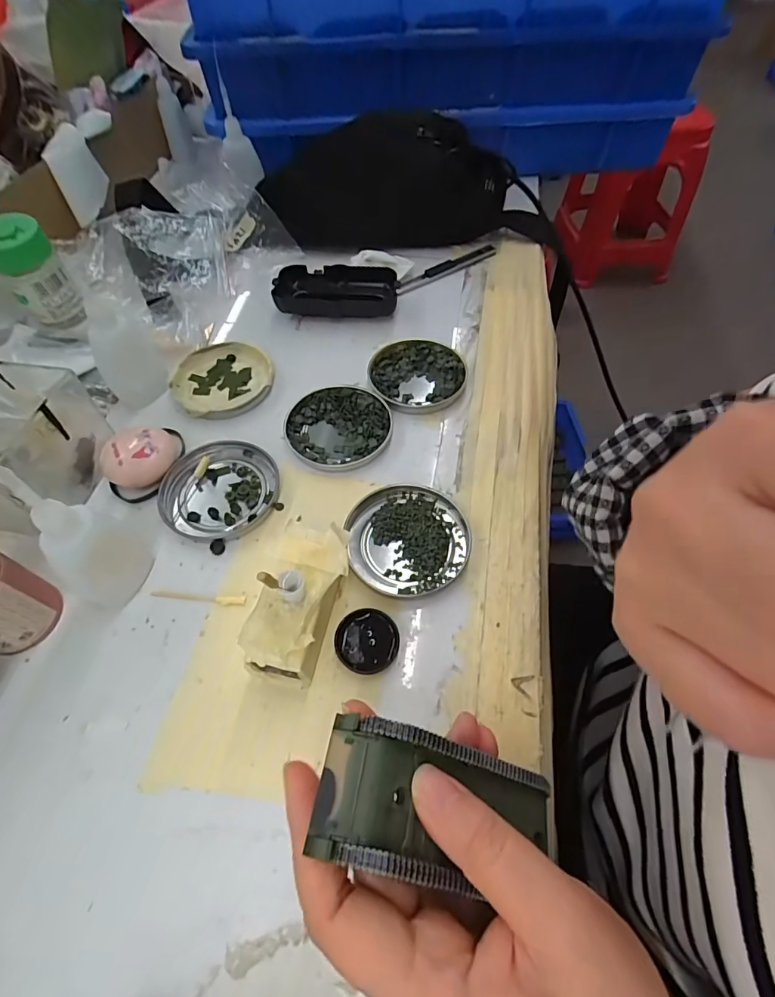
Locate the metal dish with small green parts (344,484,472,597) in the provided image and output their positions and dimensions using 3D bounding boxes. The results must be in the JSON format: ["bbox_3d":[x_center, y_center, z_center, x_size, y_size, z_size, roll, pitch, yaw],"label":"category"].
[{"bbox_3d":[0.014,0.025,0.303,0.077,0.010,0.073,0,57,0],"label":"metal dish with small green parts"}]

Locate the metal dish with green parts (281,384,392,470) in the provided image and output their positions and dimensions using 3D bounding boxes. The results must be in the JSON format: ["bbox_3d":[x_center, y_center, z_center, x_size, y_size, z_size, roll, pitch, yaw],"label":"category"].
[{"bbox_3d":[-0.037,-0.055,0.352,0.078,0.009,0.077,0,57,0],"label":"metal dish with green parts"}]

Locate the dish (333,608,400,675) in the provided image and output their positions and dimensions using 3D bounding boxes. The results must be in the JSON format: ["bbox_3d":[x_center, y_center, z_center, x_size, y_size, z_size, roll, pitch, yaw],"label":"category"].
[{"bbox_3d":[-0.012,0.081,0.267,0.035,0.005,0.035,0,57,0],"label":"dish"}]

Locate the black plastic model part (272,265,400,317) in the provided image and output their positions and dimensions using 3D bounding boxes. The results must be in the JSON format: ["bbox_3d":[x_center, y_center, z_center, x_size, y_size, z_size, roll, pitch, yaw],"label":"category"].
[{"bbox_3d":[-0.046,-0.189,0.428,0.108,0.021,0.057,3,58,2],"label":"black plastic model part"}]

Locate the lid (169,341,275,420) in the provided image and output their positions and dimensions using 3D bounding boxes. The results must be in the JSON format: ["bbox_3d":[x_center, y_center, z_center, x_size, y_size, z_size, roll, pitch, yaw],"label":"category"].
[{"bbox_3d":[-0.135,-0.098,0.383,0.078,0.010,0.080,0,57,0],"label":"lid"}]

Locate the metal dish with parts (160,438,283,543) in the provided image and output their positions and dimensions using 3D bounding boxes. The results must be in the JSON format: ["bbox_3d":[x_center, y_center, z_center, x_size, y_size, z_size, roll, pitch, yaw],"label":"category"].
[{"bbox_3d":[-0.117,-0.007,0.324,0.075,0.007,0.074,0,57,0],"label":"metal dish with parts"}]

